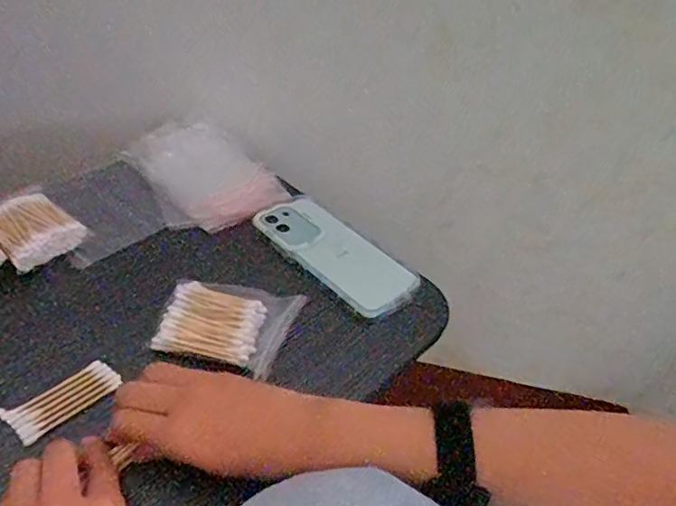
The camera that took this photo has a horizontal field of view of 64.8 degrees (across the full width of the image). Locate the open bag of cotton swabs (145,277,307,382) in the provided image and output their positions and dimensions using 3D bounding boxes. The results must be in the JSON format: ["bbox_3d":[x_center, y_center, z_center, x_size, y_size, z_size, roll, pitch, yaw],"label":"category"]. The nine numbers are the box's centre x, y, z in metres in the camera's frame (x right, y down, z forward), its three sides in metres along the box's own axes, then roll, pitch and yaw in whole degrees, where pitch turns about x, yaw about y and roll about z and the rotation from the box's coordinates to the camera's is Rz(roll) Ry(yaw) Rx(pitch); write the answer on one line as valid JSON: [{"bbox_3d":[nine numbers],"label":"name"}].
[{"bbox_3d":[-0.088,0.054,0.428,0.098,0.017,0.076,14,43,9],"label":"open bag of cotton swabs"}]

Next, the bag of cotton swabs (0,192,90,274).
[{"bbox_3d":[-0.271,-0.020,0.475,0.074,0.029,0.063,33,49,27],"label":"bag of cotton swabs"}]

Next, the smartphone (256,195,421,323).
[{"bbox_3d":[-0.002,-0.004,0.513,0.168,0.012,0.077,36,50,29],"label":"smartphone"}]

